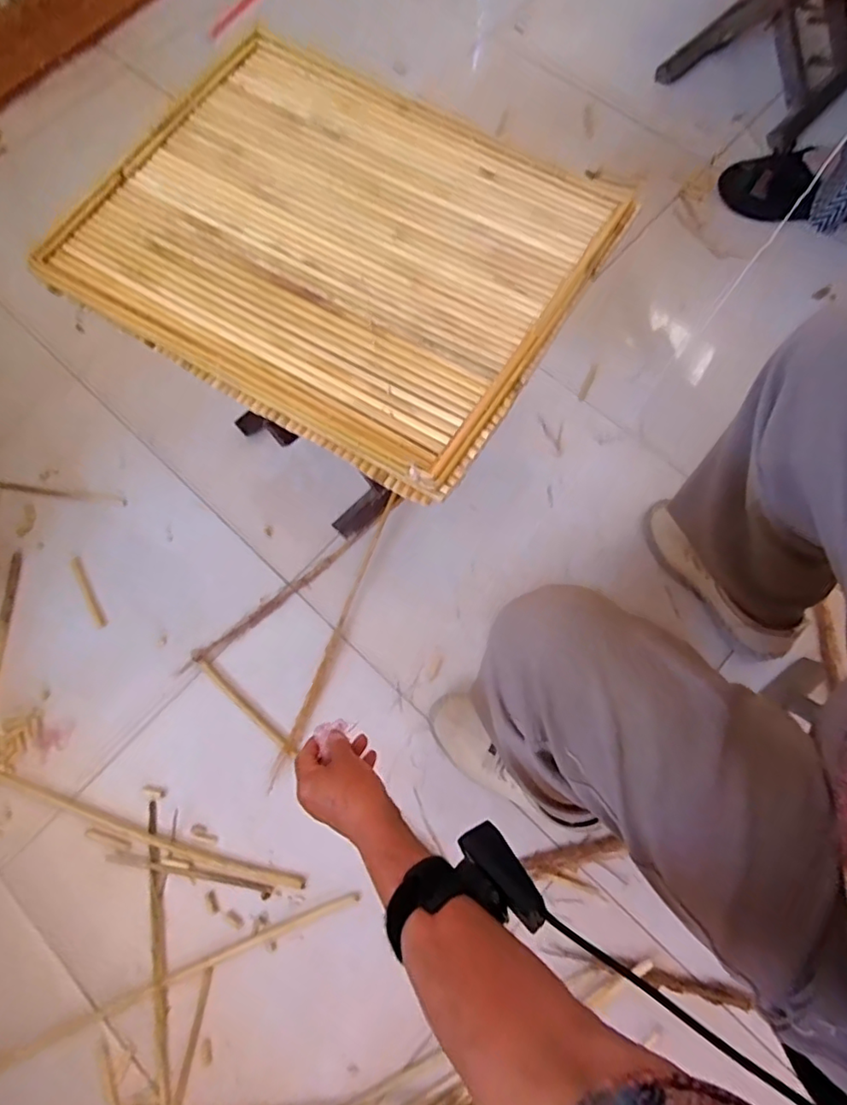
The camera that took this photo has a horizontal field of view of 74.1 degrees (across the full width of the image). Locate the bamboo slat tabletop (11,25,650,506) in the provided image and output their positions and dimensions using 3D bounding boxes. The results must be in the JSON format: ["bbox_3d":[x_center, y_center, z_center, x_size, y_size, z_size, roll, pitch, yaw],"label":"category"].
[{"bbox_3d":[-0.083,-0.289,0.520,0.440,0.023,0.347,31,77,9],"label":"bamboo slat tabletop"}]

